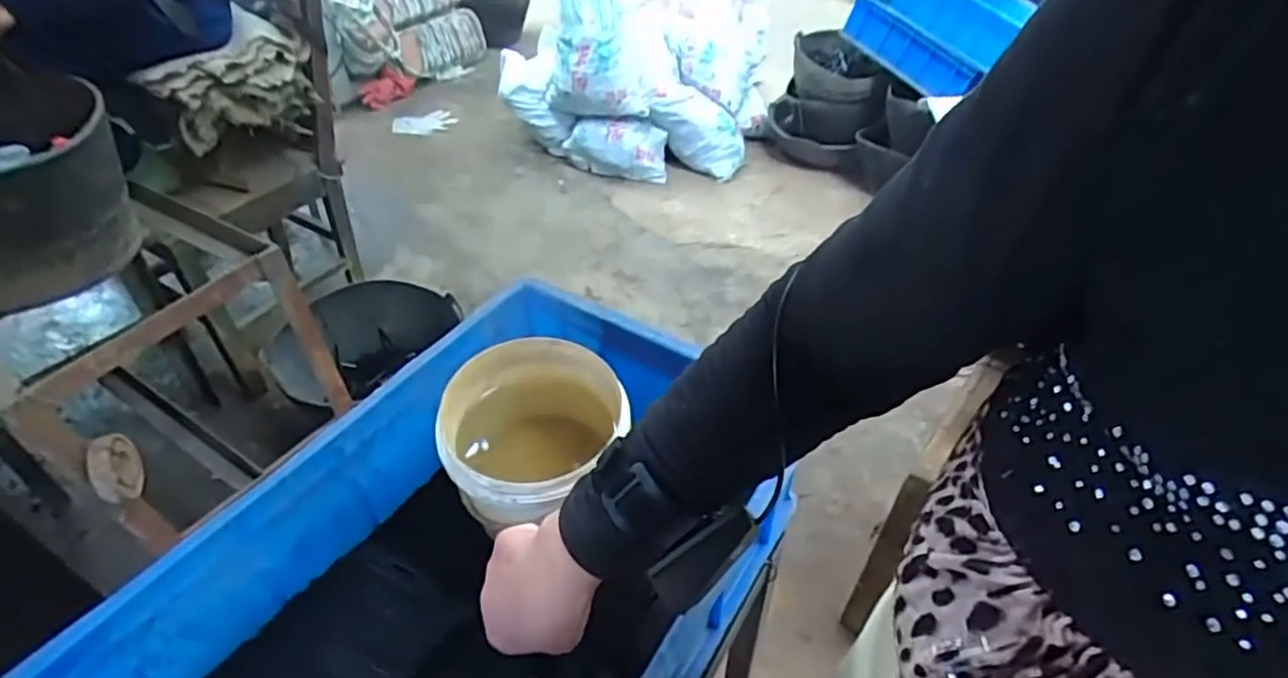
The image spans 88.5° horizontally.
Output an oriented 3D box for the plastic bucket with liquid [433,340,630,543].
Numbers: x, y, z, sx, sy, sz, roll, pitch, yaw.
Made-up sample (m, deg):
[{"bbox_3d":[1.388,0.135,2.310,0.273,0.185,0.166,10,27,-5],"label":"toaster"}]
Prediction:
[{"bbox_3d":[-0.095,0.108,0.602,0.155,0.153,0.153,1,42,-1],"label":"plastic bucket with liquid"}]

